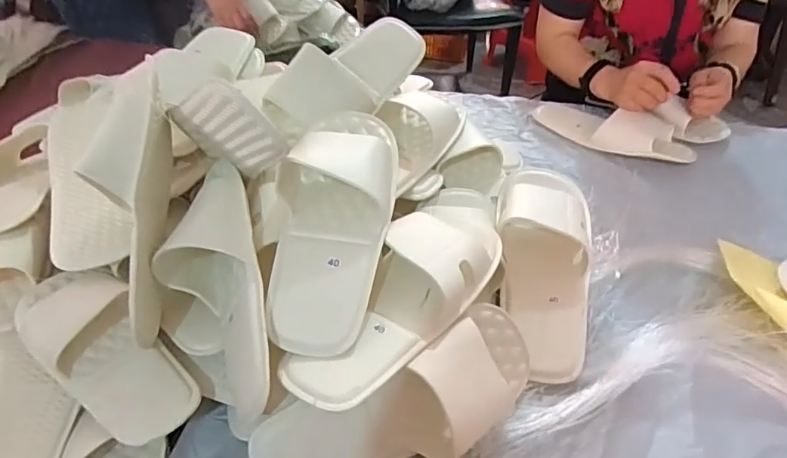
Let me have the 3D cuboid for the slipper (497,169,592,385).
[{"bbox_3d":[0.183,0.037,0.601,0.114,0.056,0.283,3,60,4],"label":"slipper"}]

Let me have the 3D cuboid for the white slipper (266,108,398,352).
[{"bbox_3d":[-0.058,-0.021,0.480,0.117,0.066,0.267,3,62,5],"label":"white slipper"}]

